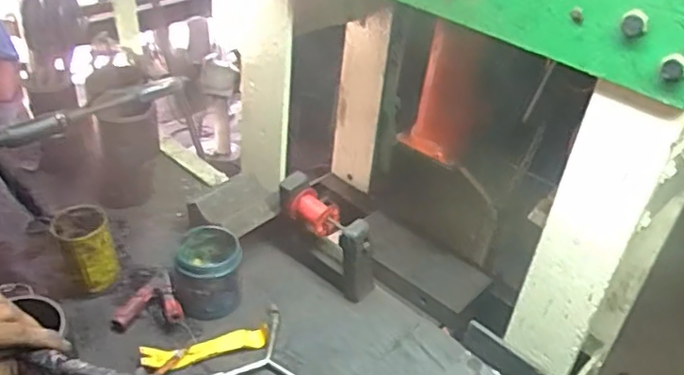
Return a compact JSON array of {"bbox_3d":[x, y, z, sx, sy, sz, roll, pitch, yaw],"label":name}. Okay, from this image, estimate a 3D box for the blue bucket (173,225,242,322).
[{"bbox_3d":[-0.190,0.119,0.880,0.090,0.087,0.096,4,36,-3],"label":"blue bucket"}]

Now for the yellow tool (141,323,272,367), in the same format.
[{"bbox_3d":[-0.181,0.213,0.822,0.165,0.017,0.034,-6,38,-16],"label":"yellow tool"}]

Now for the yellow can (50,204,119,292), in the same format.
[{"bbox_3d":[-0.365,0.090,0.880,0.072,0.107,0.077,4,36,-3],"label":"yellow can"}]

